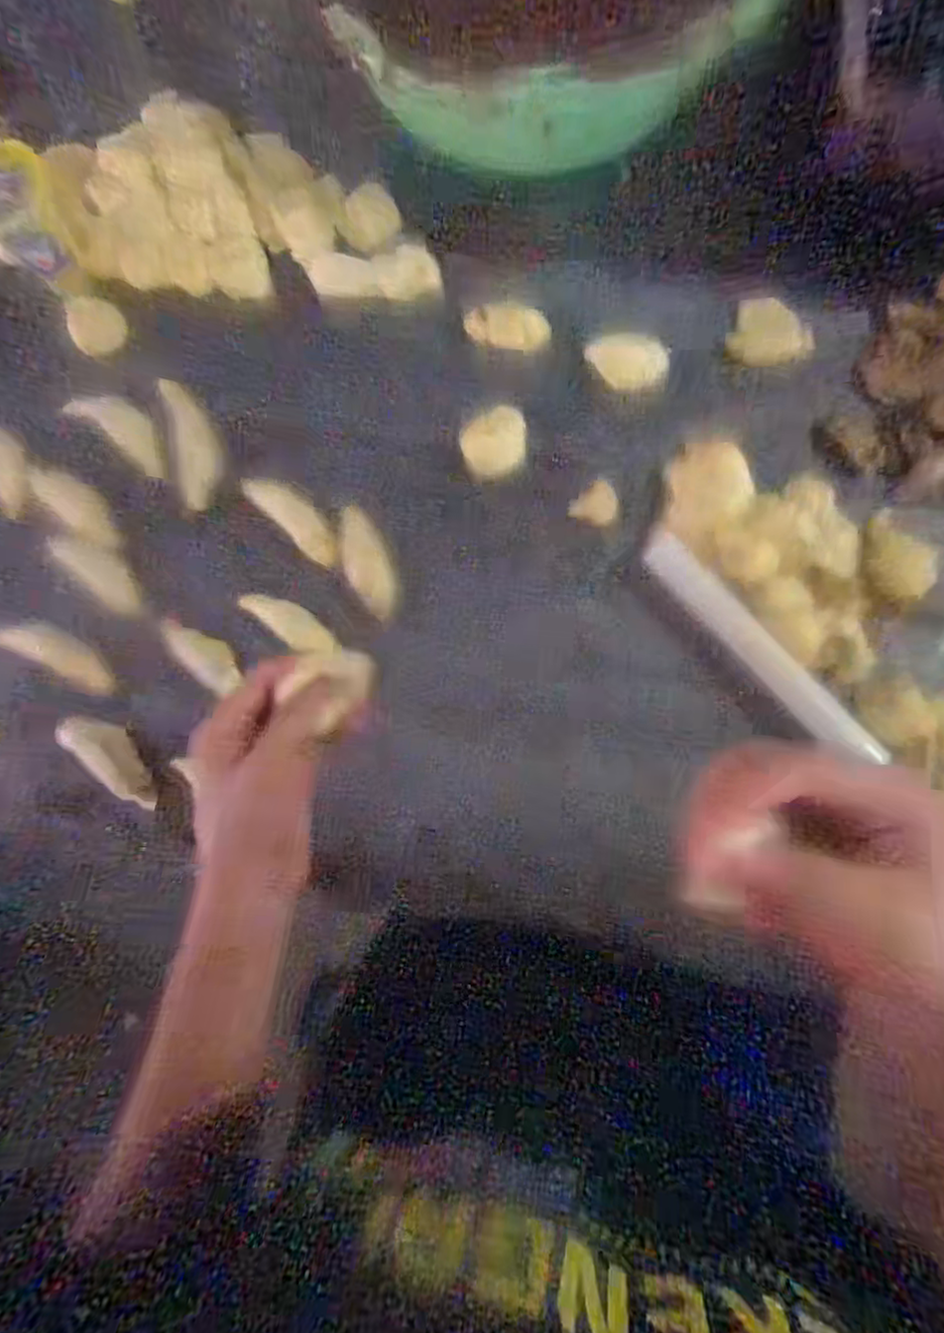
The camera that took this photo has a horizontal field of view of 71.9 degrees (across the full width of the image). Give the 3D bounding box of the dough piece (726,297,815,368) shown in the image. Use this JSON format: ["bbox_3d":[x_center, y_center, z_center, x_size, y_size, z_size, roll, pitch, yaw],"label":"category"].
[{"bbox_3d":[0.223,-0.246,0.485,0.057,0.016,0.044,21,82,7],"label":"dough piece"}]

